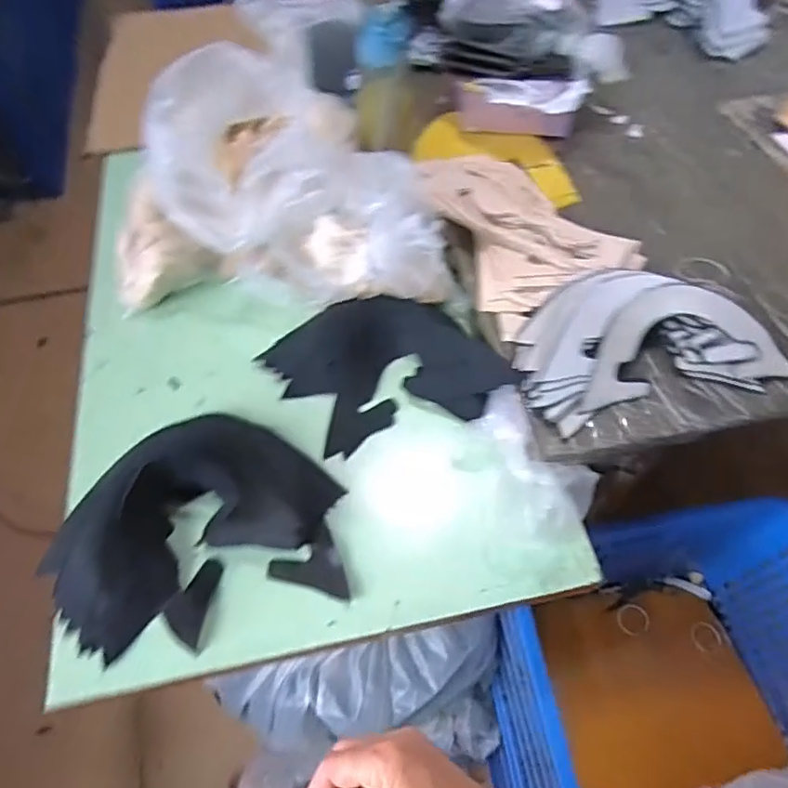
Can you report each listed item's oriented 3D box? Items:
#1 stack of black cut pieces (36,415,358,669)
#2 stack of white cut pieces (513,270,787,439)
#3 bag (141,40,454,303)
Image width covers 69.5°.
[{"bbox_3d":[-0.201,0.126,0.565,0.286,0.058,0.244,-23,60,-14],"label":"stack of black cut pieces"},{"bbox_3d":[0.279,-0.068,0.645,0.301,0.058,0.178,-13,58,-8],"label":"stack of white cut pieces"},{"bbox_3d":[-0.080,-0.282,0.711,0.373,0.180,0.278,22,60,14],"label":"bag"}]

